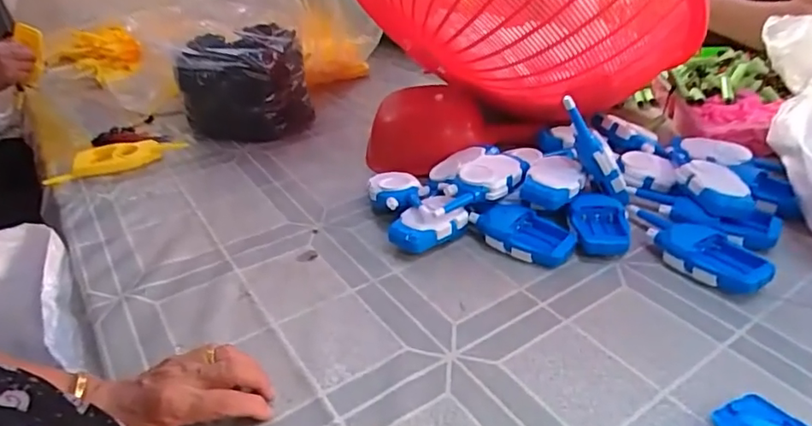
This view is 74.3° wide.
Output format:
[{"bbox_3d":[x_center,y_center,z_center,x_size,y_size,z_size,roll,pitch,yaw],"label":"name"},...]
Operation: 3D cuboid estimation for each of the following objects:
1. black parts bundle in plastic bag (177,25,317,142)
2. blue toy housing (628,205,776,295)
[{"bbox_3d":[-0.270,-0.214,0.920,0.170,0.182,0.152,10,35,21],"label":"black parts bundle in plastic bag"},{"bbox_3d":[0.313,0.035,0.599,0.069,0.037,0.174,-19,35,-22],"label":"blue toy housing"}]

